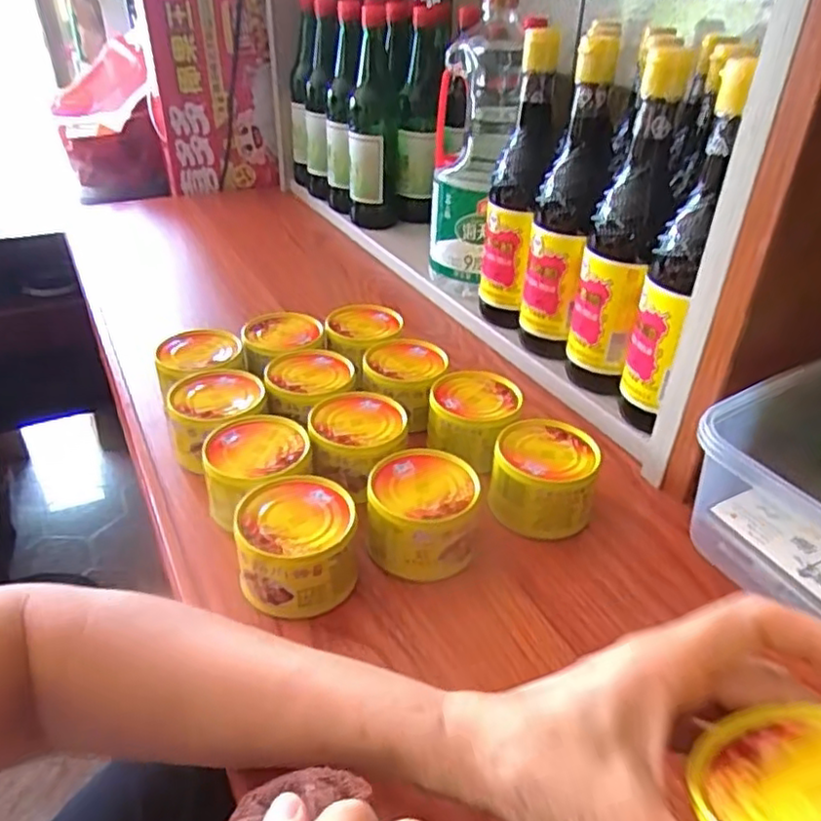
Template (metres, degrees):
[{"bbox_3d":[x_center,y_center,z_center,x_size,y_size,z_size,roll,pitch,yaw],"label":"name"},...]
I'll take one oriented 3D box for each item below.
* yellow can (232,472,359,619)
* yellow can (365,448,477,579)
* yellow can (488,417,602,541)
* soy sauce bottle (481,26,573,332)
[{"bbox_3d":[-0.068,0.078,0.397,0.068,0.045,0.076,-3,35,-9],"label":"yellow can"},{"bbox_3d":[0.006,0.065,0.431,0.070,0.047,0.074,2,34,-2],"label":"yellow can"},{"bbox_3d":[0.092,0.047,0.462,0.070,0.048,0.073,1,33,-1],"label":"yellow can"},{"bbox_3d":[0.101,-0.195,0.603,0.059,0.246,0.065,6,34,7],"label":"soy sauce bottle"}]

